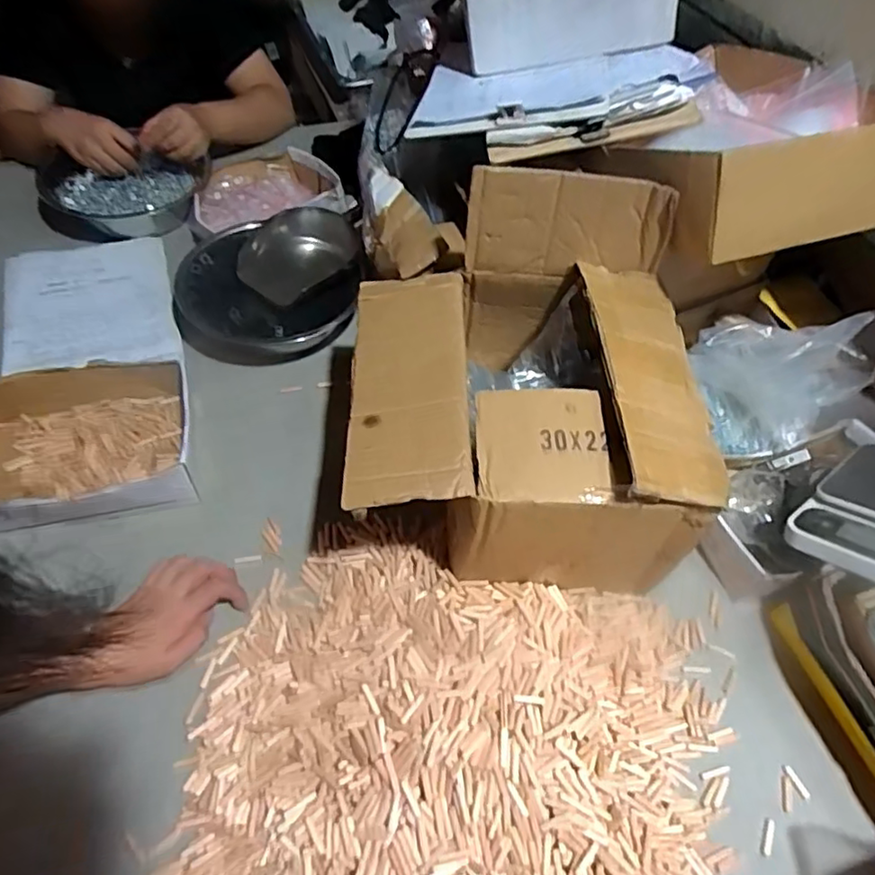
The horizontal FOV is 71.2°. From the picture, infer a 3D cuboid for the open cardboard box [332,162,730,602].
[{"bbox_3d":[0.080,-0.058,0.627,0.332,0.249,0.328,3,53,-1],"label":"open cardboard box"}]

